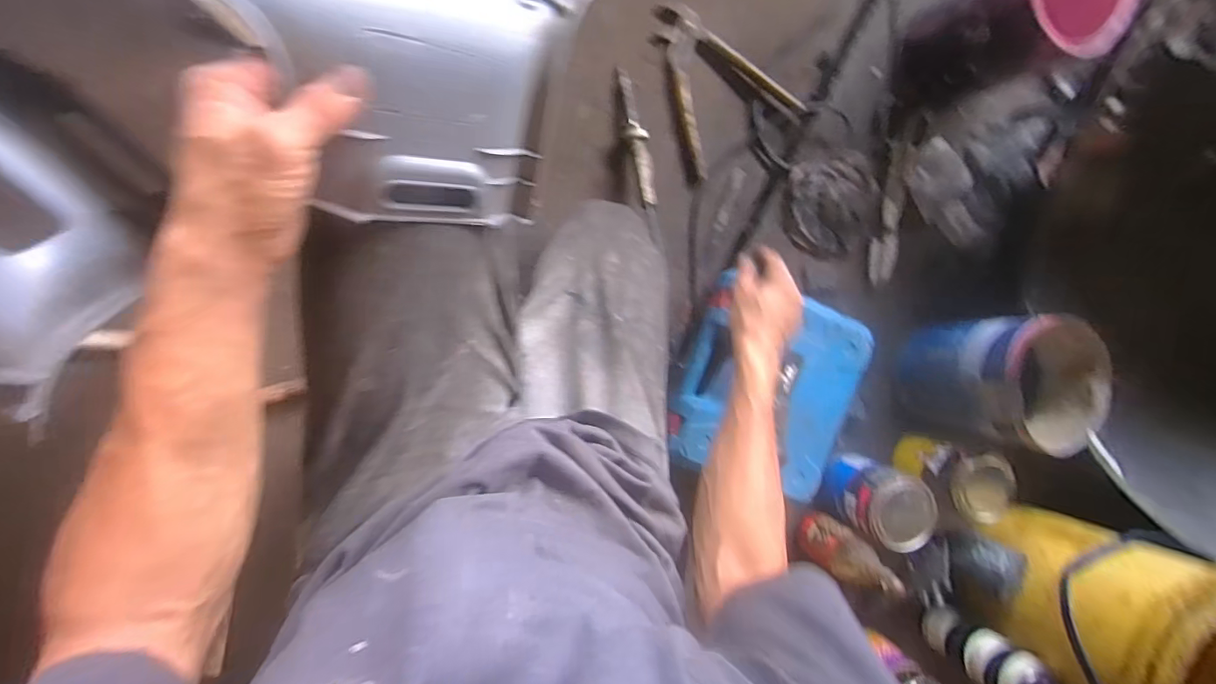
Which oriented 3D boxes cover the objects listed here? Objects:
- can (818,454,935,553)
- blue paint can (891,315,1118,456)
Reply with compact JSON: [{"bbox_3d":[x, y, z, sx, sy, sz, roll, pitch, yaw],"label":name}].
[{"bbox_3d":[0.396,0.233,0.758,0.110,0.117,0.101,-1,94,-12],"label":"can"},{"bbox_3d":[0.566,0.049,0.756,0.165,0.203,0.168,-1,94,-12],"label":"blue paint can"}]

